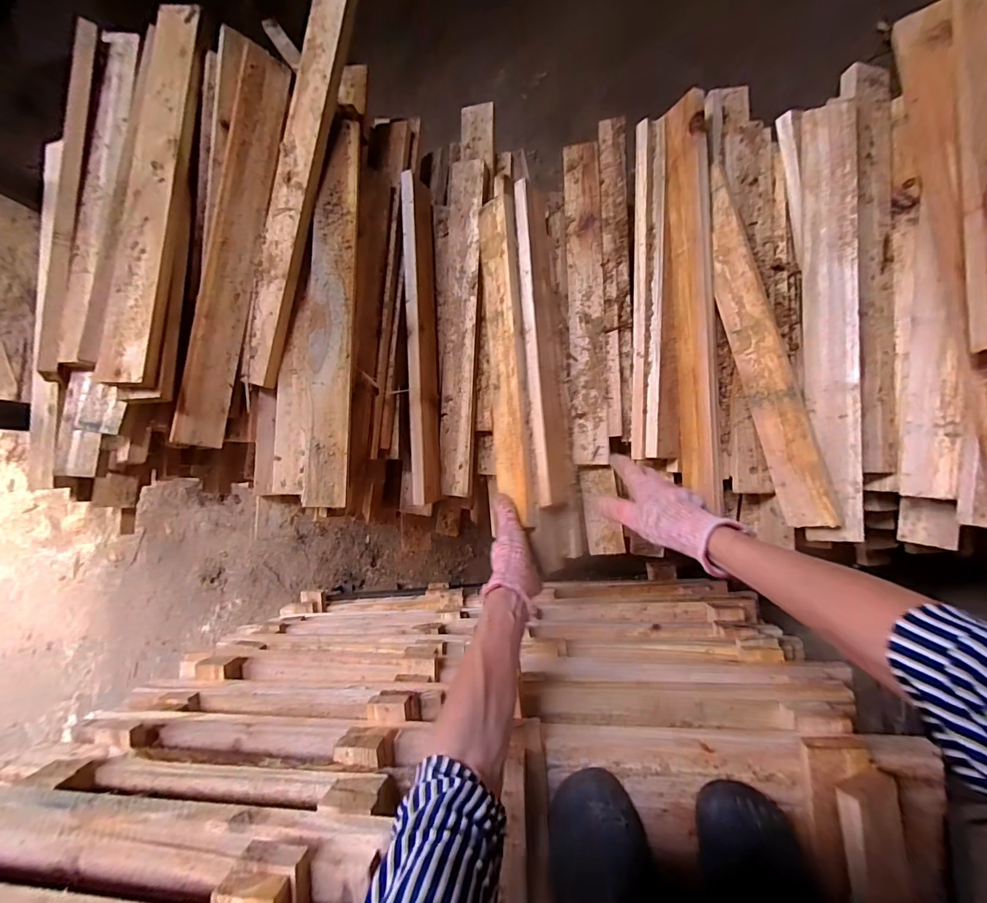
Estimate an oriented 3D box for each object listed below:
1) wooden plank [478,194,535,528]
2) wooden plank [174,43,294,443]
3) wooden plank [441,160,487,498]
[{"bbox_3d":[0.016,-0.133,0.595,0.055,0.019,0.453,-5,88,39],"label":"wooden plank"},{"bbox_3d":[-0.322,-0.248,0.517,0.053,0.018,0.490,10,90,-36],"label":"wooden plank"},{"bbox_3d":[-0.049,-0.182,0.642,0.056,0.014,0.498,4,95,20],"label":"wooden plank"}]

